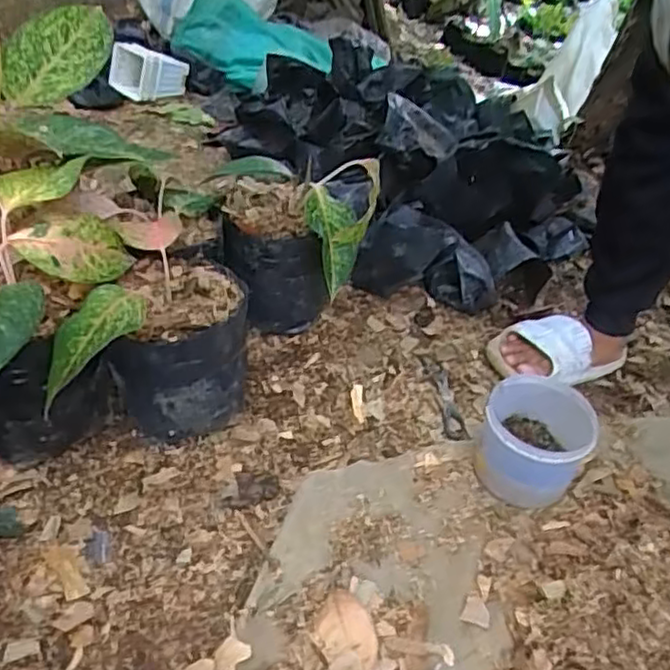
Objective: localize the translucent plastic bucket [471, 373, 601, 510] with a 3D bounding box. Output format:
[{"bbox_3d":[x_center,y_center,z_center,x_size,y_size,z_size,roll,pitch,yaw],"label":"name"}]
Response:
[{"bbox_3d":[0.230,0.128,0.806,0.116,0.101,0.121,6,42,-5],"label":"translucent plastic bucket"}]

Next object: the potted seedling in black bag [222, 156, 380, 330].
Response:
[{"bbox_3d":[-0.056,-0.118,0.946,0.194,0.222,0.151,10,42,2],"label":"potted seedling in black bag"}]

